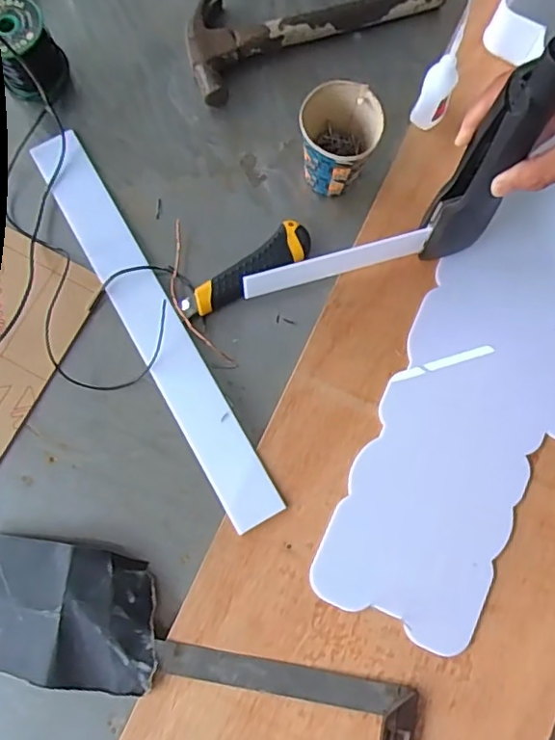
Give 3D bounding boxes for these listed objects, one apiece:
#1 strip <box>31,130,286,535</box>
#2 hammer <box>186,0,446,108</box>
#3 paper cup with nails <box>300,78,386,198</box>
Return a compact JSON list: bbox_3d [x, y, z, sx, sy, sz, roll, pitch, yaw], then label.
[{"bbox_3d":[-0.125,-0.050,0.556,0.049,0.007,0.437,-30,80,-3],"label":"strip"},{"bbox_3d":[0.031,-0.403,0.627,0.294,0.030,0.120,-26,80,-5],"label":"hammer"},{"bbox_3d":[0.059,-0.221,0.562,0.071,0.093,0.074,0,79,0],"label":"paper cup with nails"}]

